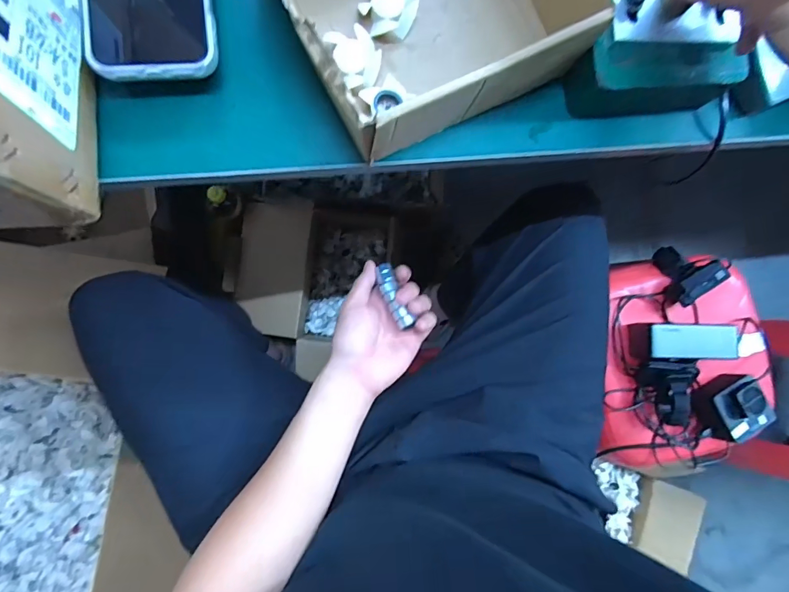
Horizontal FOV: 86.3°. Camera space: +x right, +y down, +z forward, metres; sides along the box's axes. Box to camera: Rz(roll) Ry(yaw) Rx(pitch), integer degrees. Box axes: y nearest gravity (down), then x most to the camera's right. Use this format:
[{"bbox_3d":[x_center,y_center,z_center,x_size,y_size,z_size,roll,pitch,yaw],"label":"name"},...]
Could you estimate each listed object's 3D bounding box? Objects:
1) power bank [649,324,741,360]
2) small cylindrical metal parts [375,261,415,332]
[{"bbox_3d":[0.415,0.063,0.579,0.113,0.021,0.047,1,86,-6],"label":"power bank"},{"bbox_3d":[-0.001,-0.003,0.452,0.018,0.013,0.078,-19,64,-7],"label":"small cylindrical metal parts"}]

